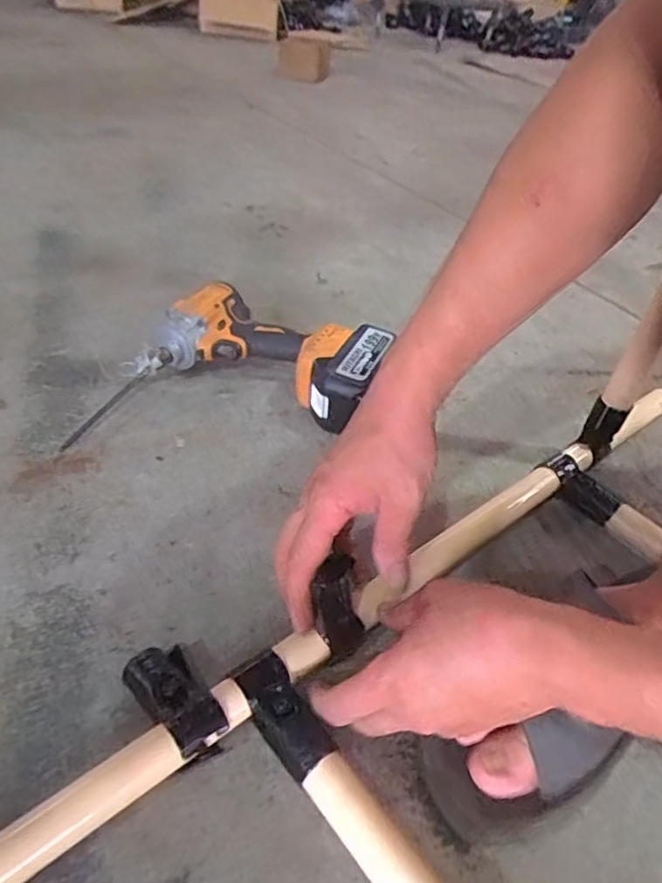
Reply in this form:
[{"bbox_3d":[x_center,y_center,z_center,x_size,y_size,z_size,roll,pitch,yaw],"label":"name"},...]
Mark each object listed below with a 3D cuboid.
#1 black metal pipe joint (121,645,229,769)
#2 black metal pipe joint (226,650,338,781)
[{"bbox_3d":[-0.100,0.167,0.386,0.040,0.034,0.082,-24,50,-30],"label":"black metal pipe joint"},{"bbox_3d":[-0.032,0.176,0.382,0.034,0.038,0.079,-23,49,-30],"label":"black metal pipe joint"}]

